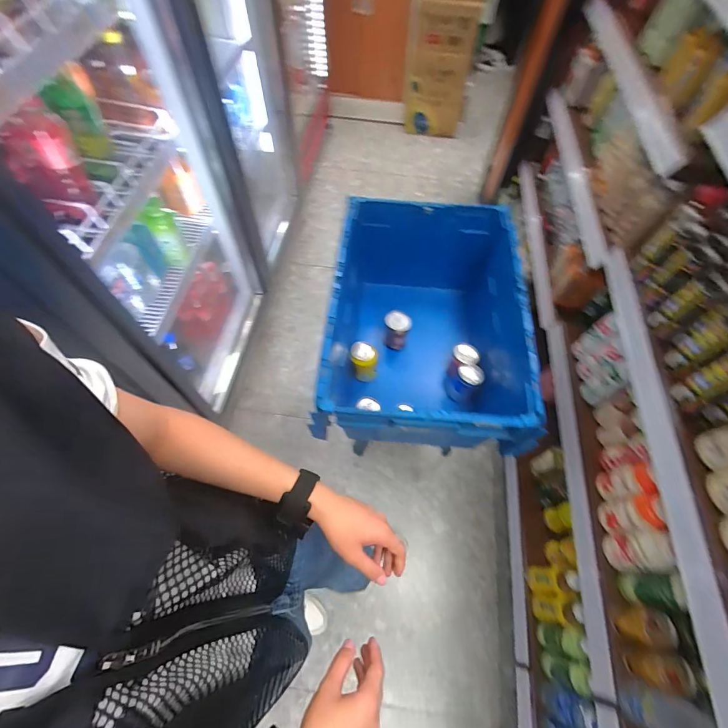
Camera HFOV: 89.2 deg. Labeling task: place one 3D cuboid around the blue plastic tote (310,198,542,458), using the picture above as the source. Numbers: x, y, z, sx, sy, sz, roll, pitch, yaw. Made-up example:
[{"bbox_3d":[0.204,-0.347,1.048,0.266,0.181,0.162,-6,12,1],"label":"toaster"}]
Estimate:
[{"bbox_3d":[0.145,-0.086,0.931,0.457,0.322,0.588,6,62,1],"label":"blue plastic tote"}]

